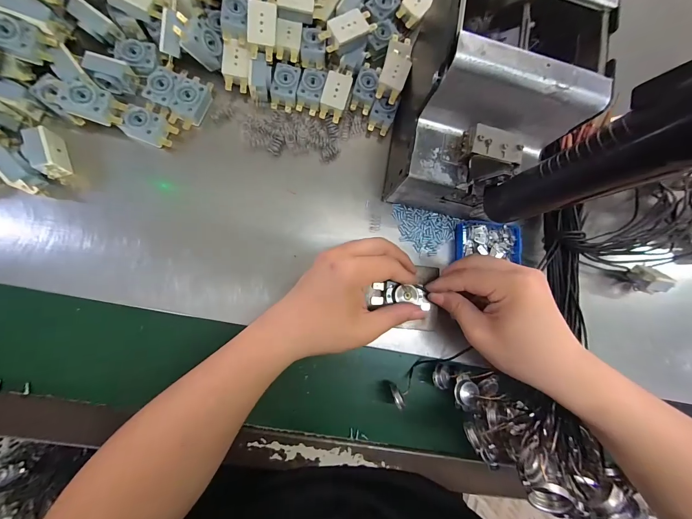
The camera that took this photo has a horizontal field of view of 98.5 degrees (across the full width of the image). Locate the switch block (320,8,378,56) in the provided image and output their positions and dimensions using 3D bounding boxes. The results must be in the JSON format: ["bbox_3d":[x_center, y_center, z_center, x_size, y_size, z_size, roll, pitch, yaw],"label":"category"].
[{"bbox_3d":[0.002,-0.234,0.312,0.053,0.029,0.027,-29,89,-10],"label":"switch block"}]

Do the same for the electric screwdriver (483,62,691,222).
[{"bbox_3d":[0.140,-0.055,0.156,0.032,0.183,0.034,1,85,-8],"label":"electric screwdriver"}]

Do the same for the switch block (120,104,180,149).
[{"bbox_3d":[-0.192,-0.130,0.292,0.043,0.015,0.030,21,82,-6],"label":"switch block"}]

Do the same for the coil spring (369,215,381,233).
[{"bbox_3d":[0.032,-0.039,0.326,0.011,0.007,0.019,10,84,-7],"label":"coil spring"}]

